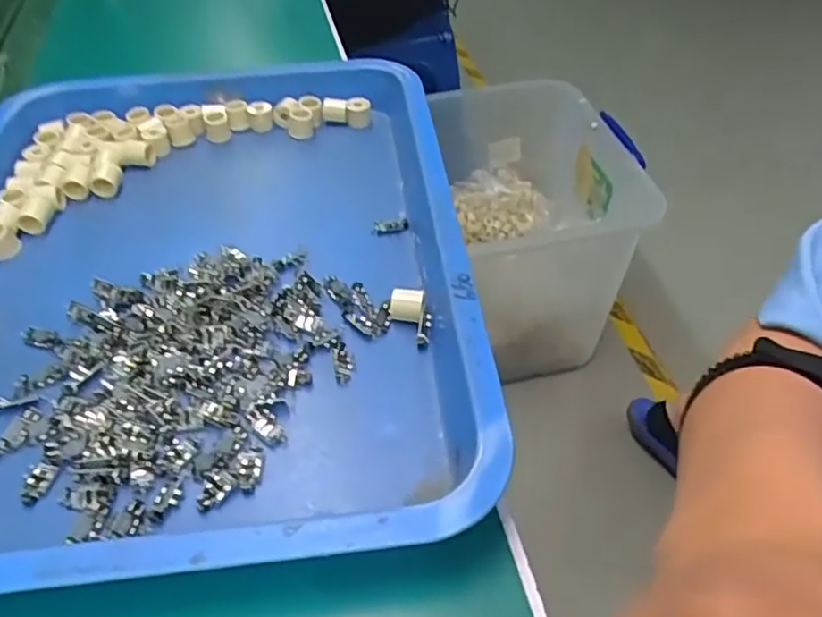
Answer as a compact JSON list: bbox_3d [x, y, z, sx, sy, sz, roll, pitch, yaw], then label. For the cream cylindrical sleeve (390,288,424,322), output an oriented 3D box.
[{"bbox_3d":[-0.002,-0.002,0.398,0.020,0.012,0.018,-1,45,2],"label":"cream cylindrical sleeve"}]

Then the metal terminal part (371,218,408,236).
[{"bbox_3d":[-0.015,-0.057,0.463,0.026,0.010,0.010,-7,48,-3],"label":"metal terminal part"}]

